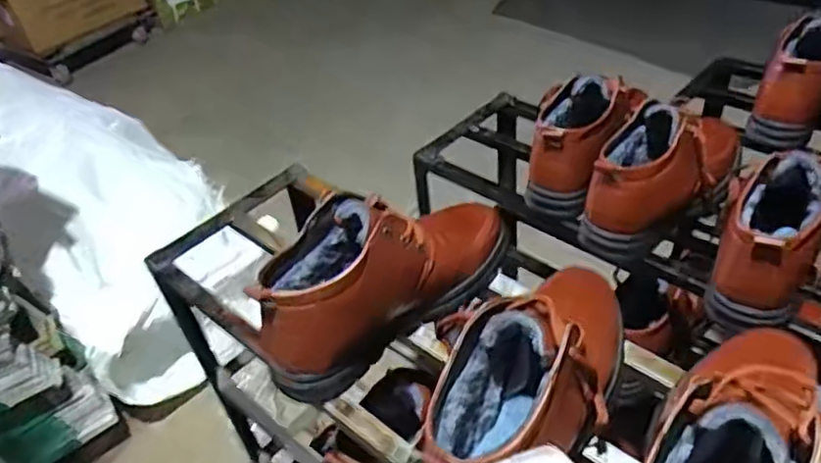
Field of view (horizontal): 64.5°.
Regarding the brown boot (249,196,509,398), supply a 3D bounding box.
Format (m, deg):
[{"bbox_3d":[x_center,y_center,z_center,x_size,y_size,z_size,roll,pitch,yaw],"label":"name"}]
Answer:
[{"bbox_3d":[-0.020,0.030,0.644,0.289,0.139,0.095,-30,46,-26],"label":"brown boot"}]

